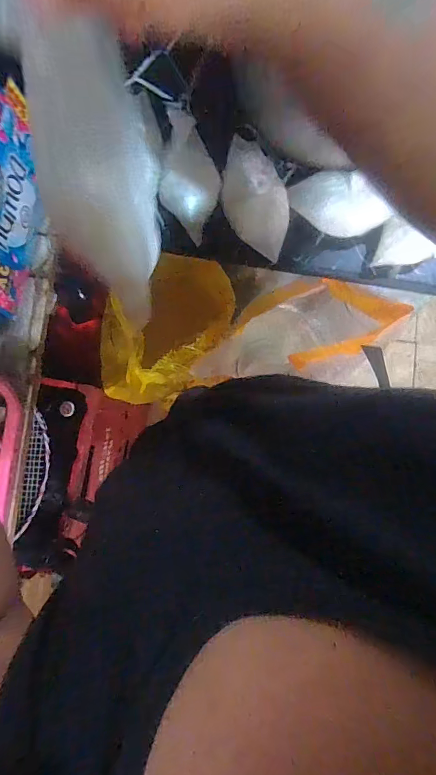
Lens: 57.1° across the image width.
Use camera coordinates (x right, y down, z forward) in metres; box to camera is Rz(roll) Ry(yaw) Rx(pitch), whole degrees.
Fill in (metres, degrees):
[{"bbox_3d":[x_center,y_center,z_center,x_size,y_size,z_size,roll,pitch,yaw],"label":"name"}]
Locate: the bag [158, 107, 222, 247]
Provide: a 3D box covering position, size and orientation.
[{"bbox_3d":[-0.037,-0.268,0.513,0.075,0.037,0.151,-6,101,0],"label":"bag"}]

